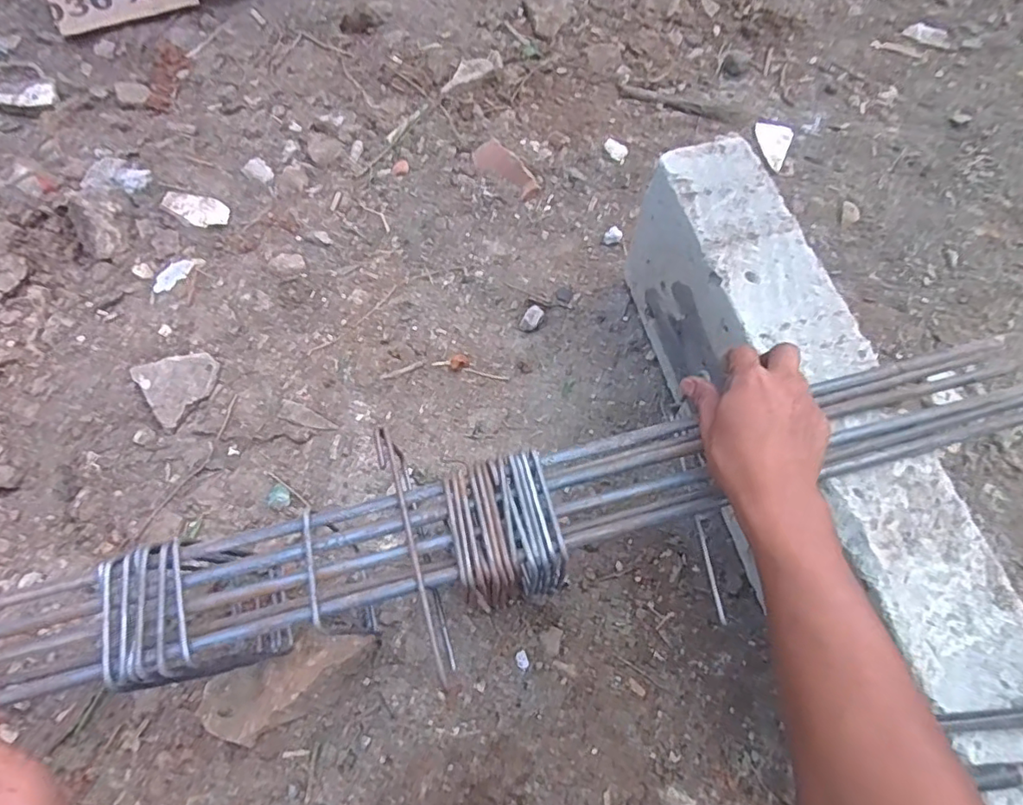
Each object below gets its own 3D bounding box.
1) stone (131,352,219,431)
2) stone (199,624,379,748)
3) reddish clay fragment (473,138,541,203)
[{"bbox_3d":[-0.396,-0.026,0.699,0.084,0.007,0.088,-37,72,-17],"label":"stone"},{"bbox_3d":[-0.218,0.268,0.564,0.165,0.037,0.072,-28,70,-14],"label":"stone"},{"bbox_3d":[-0.010,-0.334,0.845,0.051,0.022,0.114,-37,72,-17],"label":"reddish clay fragment"}]

